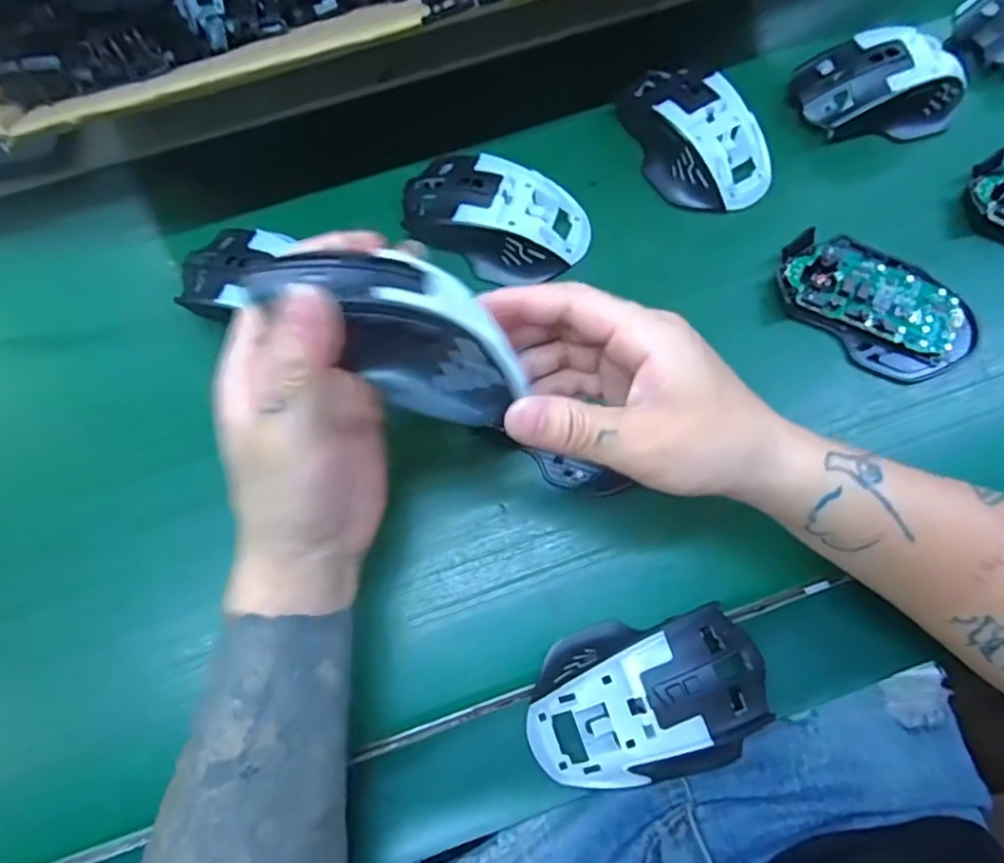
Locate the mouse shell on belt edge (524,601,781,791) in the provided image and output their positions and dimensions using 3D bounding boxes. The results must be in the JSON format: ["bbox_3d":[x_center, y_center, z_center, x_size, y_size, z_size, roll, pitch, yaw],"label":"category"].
[{"bbox_3d":[0.070,0.129,0.303,0.113,0.043,0.069,-10,73,0],"label":"mouse shell on belt edge"}]

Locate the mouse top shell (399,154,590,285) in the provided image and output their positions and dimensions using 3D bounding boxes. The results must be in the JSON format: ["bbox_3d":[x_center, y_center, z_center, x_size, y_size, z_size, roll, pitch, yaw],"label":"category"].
[{"bbox_3d":[-0.006,-0.132,0.380,0.115,0.031,0.065,17,75,8],"label":"mouse top shell"}]

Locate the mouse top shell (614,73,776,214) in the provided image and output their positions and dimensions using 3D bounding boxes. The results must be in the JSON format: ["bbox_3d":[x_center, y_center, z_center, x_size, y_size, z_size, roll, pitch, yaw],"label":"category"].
[{"bbox_3d":[0.122,-0.189,0.395,0.061,0.032,0.107,-34,74,-7],"label":"mouse top shell"}]

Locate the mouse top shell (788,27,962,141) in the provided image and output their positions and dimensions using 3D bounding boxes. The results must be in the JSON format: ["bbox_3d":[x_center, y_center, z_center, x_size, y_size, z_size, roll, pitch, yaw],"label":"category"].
[{"bbox_3d":[0.246,-0.224,0.402,0.106,0.036,0.062,-9,73,0],"label":"mouse top shell"}]

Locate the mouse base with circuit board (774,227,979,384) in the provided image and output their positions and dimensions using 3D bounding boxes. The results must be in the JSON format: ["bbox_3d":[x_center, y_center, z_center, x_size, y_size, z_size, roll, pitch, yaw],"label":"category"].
[{"bbox_3d":[0.221,-0.077,0.369,0.113,0.018,0.071,41,79,14],"label":"mouse base with circuit board"}]

